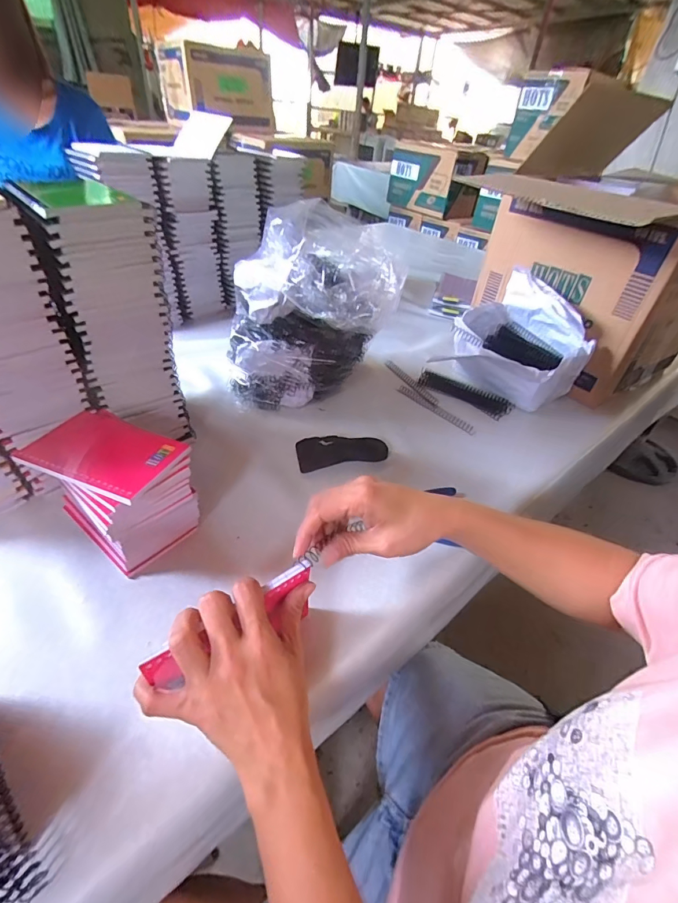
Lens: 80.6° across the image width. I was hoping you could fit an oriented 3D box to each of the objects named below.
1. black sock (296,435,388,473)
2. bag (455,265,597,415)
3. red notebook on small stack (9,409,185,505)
[{"bbox_3d":[0.003,-0.003,0.544,0.121,0.014,0.057,-6,43,-14],"label":"black sock"},{"bbox_3d":[0.301,-0.180,0.667,0.203,0.162,0.179,25,45,21],"label":"bag"},{"bbox_3d":[-0.219,-0.001,0.375,0.127,0.007,0.089,18,43,14],"label":"red notebook on small stack"}]

